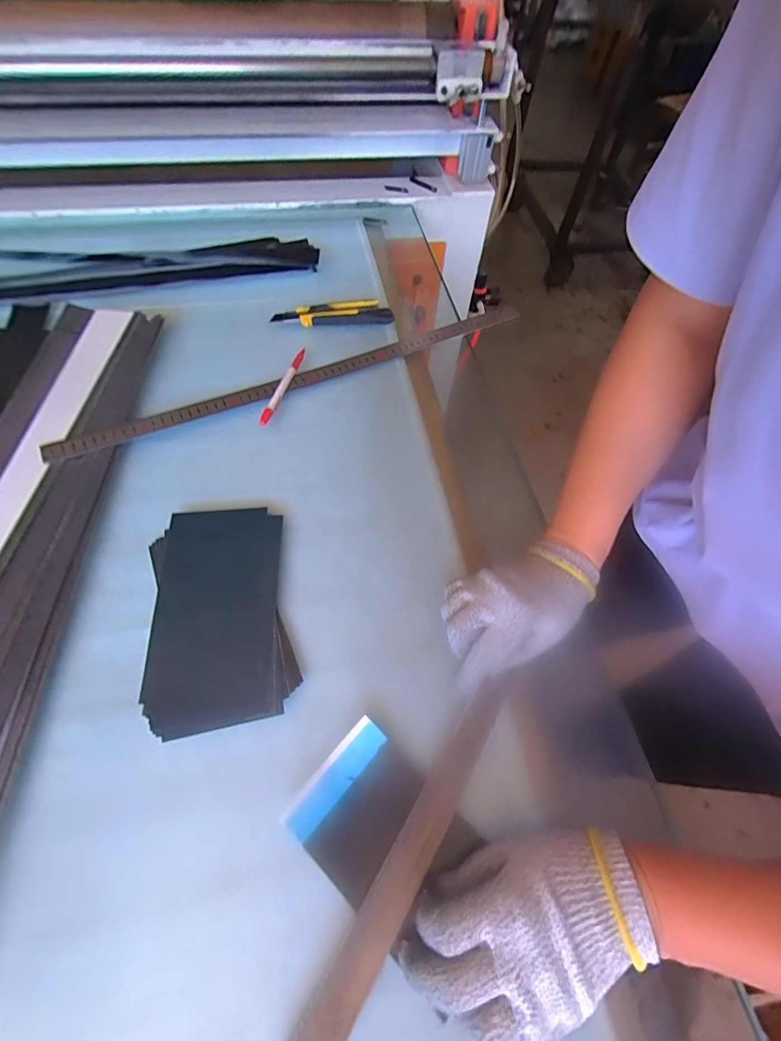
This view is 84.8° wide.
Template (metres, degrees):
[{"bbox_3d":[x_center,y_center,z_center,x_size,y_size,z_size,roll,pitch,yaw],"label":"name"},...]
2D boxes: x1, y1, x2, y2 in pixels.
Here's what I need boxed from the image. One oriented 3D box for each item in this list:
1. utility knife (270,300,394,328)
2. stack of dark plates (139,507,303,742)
[{"bbox_3d":[-0.080,-0.286,0.595,0.161,0.022,0.035,-3,61,-5],"label":"utility knife"},{"bbox_3d":[-0.155,0.077,0.389,0.118,0.017,0.204,-10,62,-9],"label":"stack of dark plates"}]

